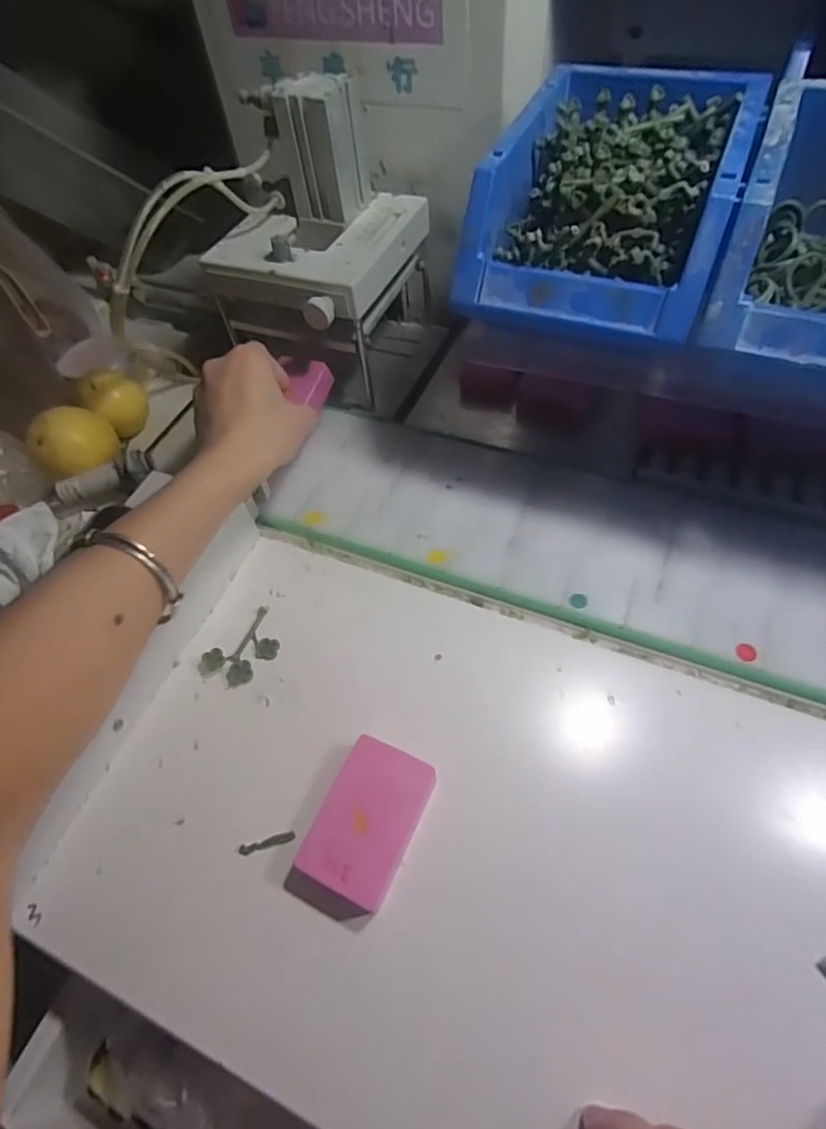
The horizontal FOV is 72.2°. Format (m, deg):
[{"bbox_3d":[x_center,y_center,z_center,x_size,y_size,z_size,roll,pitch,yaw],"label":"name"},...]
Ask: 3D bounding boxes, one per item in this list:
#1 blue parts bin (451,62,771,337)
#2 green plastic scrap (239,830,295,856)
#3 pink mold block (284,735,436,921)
[{"bbox_3d":[0.112,-0.201,0.320,0.125,0.073,0.180,17,59,17],"label":"blue parts bin"},{"bbox_3d":[-0.075,0.143,0.292,0.029,0.004,0.005,-15,55,-5],"label":"green plastic scrap"},{"bbox_3d":[-0.024,0.133,0.285,0.047,0.022,0.081,22,60,20],"label":"pink mold block"}]

